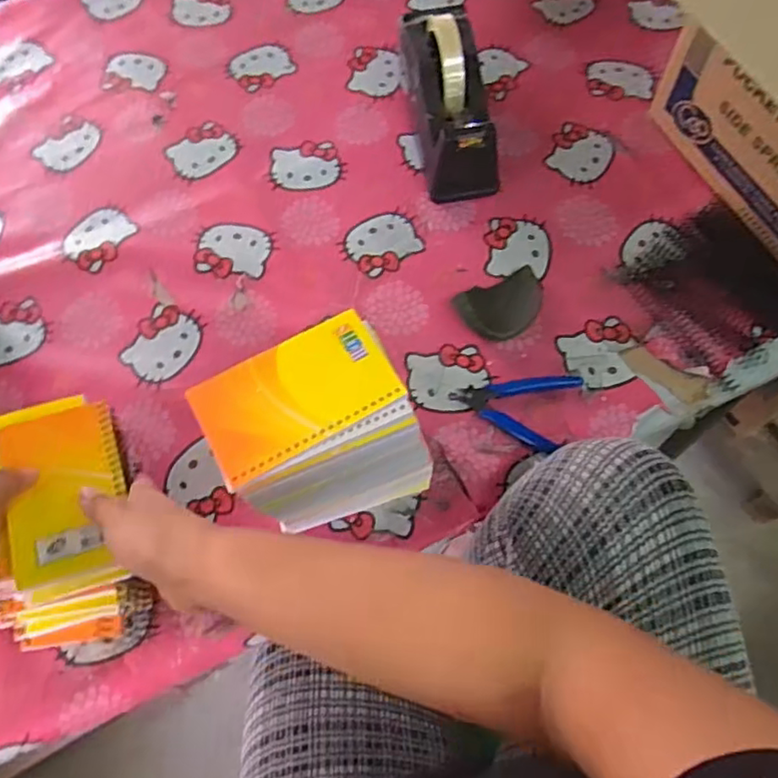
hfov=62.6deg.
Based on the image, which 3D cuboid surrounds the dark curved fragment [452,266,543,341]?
[{"bbox_3d":[0.118,-0.080,0.641,0.093,0.034,0.064,-28,69,-10],"label":"dark curved fragment"}]

